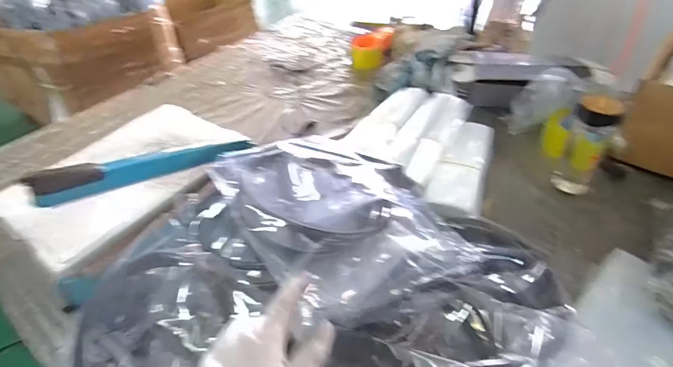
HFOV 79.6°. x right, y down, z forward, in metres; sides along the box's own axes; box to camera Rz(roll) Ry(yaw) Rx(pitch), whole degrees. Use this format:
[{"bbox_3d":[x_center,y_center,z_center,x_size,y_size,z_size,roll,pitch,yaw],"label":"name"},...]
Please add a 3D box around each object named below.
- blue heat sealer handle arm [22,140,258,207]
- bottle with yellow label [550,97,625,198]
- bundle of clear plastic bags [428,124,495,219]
[{"bbox_3d":[-0.267,-0.026,0.598,0.298,0.044,0.033,-19,42,-38],"label":"blue heat sealer handle arm"},{"bbox_3d":[0.424,-0.054,0.695,0.067,0.191,0.065,23,49,27],"label":"bottle with yellow label"},{"bbox_3d":[0.244,-0.028,0.781,0.092,0.041,0.295,14,45,19],"label":"bundle of clear plastic bags"}]

